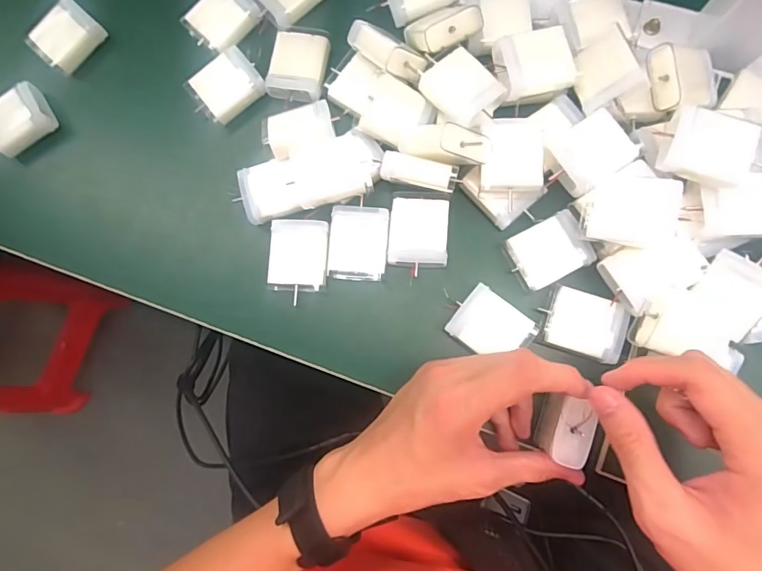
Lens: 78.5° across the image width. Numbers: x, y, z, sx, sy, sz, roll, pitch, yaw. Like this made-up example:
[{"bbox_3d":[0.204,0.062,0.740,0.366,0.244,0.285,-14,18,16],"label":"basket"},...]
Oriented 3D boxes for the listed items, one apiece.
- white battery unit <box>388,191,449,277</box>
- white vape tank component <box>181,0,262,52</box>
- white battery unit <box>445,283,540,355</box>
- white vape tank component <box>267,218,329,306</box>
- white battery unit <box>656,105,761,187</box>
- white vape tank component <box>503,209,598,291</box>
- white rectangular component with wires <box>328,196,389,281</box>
[{"bbox_3d":[0.027,-0.039,0.334,0.040,0.013,0.057,3,83,5],"label":"white battery unit"},{"bbox_3d":[-0.123,-0.208,0.363,0.051,0.013,0.041,-42,81,-1],"label":"white vape tank component"},{"bbox_3d":[0.076,0.029,0.321,0.050,0.021,0.041,37,87,8],"label":"white battery unit"},{"bbox_3d":[-0.059,-0.020,0.338,0.041,0.017,0.054,4,83,5],"label":"white vape tank component"},{"bbox_3d":[0.203,-0.082,0.283,0.057,0.013,0.040,24,84,8],"label":"white battery unit"},{"bbox_3d":[0.115,-0.022,0.325,0.051,0.021,0.040,-26,82,1],"label":"white vape tank component"},{"bbox_3d":[-0.016,-0.030,0.335,0.040,0.013,0.052,4,83,5],"label":"white rectangular component with wires"}]

